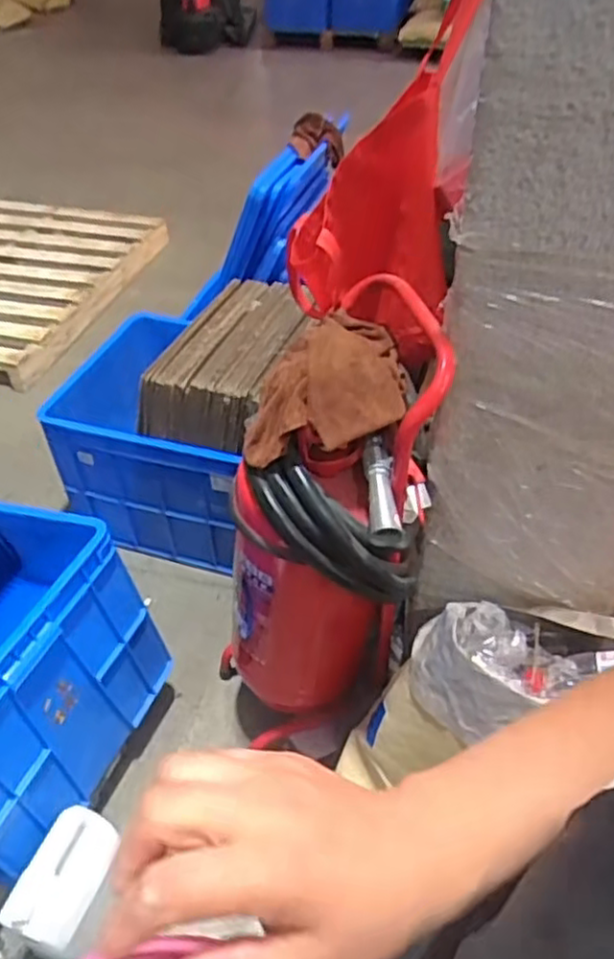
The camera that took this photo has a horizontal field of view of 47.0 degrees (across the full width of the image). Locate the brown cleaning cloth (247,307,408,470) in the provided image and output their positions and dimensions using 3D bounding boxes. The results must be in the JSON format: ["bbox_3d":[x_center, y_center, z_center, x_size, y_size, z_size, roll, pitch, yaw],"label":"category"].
[{"bbox_3d":[0.034,-0.124,0.958,0.198,0.129,0.196,12,45,14],"label":"brown cleaning cloth"}]

